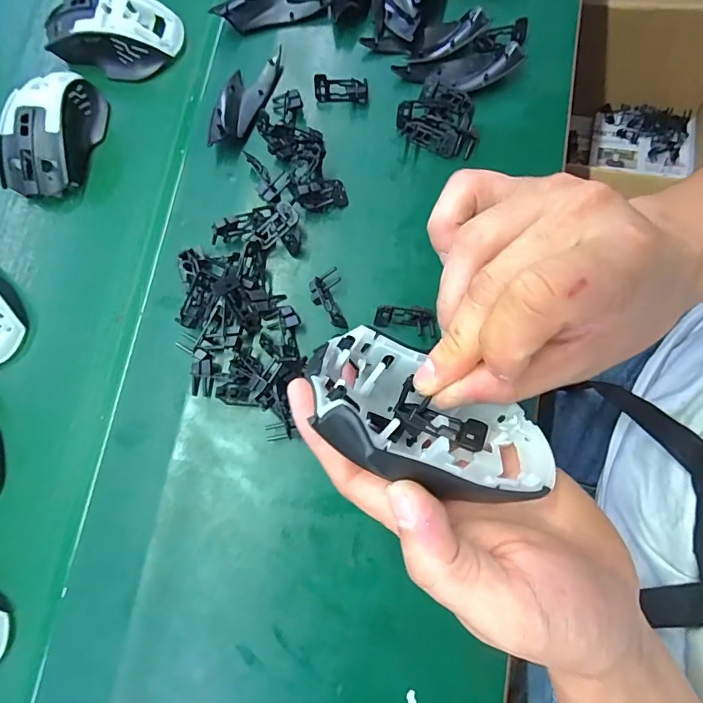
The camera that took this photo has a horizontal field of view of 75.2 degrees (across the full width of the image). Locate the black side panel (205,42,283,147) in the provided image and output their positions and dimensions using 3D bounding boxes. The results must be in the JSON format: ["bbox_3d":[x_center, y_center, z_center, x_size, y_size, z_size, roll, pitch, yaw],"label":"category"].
[{"bbox_3d":[-0.090,-0.207,0.370,0.033,0.015,0.096,28,81,6],"label":"black side panel"}]

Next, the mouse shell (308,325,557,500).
[{"bbox_3d":[0.033,0.037,0.202,0.115,0.071,0.038,22,122,-14],"label":"mouse shell"}]

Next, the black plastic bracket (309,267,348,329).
[{"bbox_3d":[-0.018,-0.038,0.338,0.023,0.012,0.045,-11,79,-1],"label":"black plastic bracket"}]

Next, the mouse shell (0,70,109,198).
[{"bbox_3d":[-0.243,-0.179,0.368,0.061,0.034,0.108,13,80,4],"label":"mouse shell"}]

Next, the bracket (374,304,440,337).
[{"bbox_3d":[0.040,-0.024,0.331,0.044,0.014,0.021,11,79,4],"label":"bracket"}]

